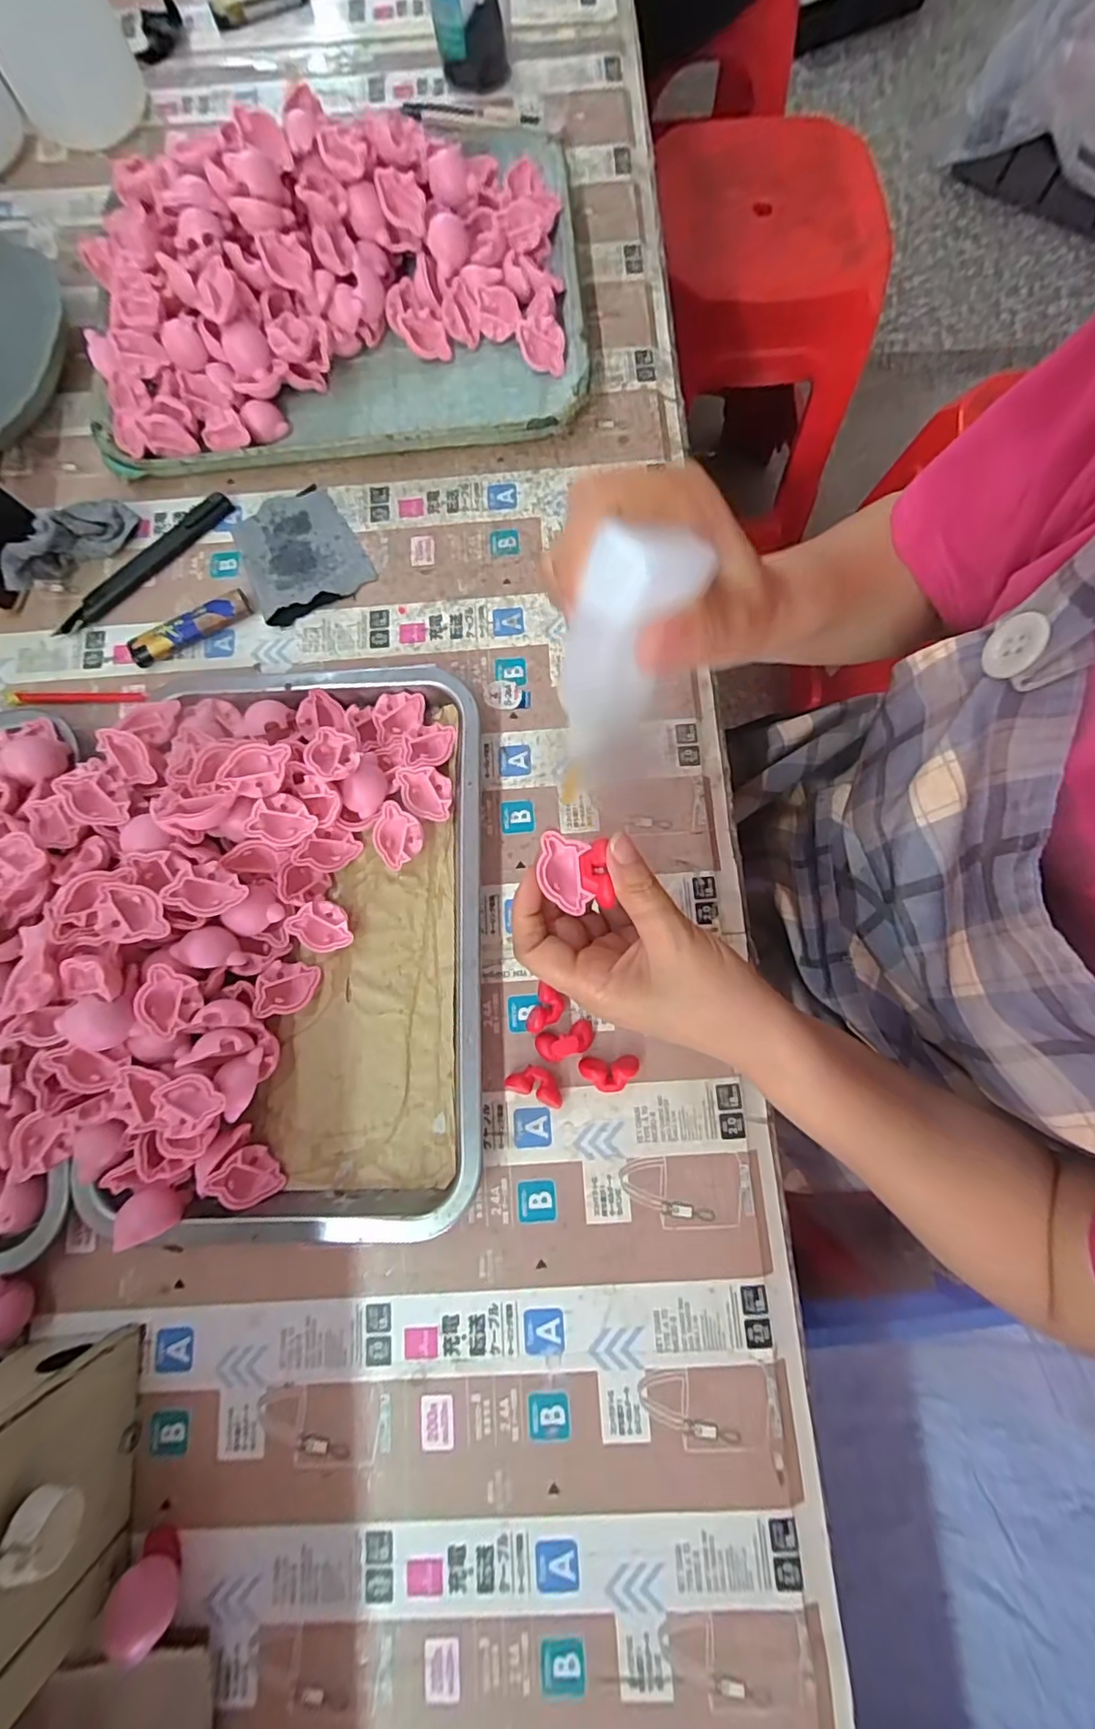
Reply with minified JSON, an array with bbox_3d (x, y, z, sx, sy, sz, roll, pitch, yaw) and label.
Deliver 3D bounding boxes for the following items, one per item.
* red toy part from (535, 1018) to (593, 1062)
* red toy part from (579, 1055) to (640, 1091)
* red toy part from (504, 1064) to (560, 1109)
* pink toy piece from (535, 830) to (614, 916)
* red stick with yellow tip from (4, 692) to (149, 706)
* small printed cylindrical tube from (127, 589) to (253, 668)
[{"bbox_3d":[0.010,0.096,0.319,0.031,0.013,0.016,-19,78,-3],"label":"red toy part"},{"bbox_3d":[0.033,0.112,0.315,0.031,0.014,0.017,-2,78,0],"label":"red toy part"},{"bbox_3d":[-0.006,0.118,0.316,0.031,0.014,0.017,19,79,5],"label":"red toy part"},{"bbox_3d":[0.012,0.003,0.263,0.030,0.009,0.036,-6,78,0],"label":"pink toy piece"},{"bbox_3d":[-0.310,-0.110,0.384,0.095,0.005,0.009,0,78,1],"label":"red stick with yellow tip"},{"bbox_3d":[-0.236,-0.157,0.388,0.081,0.012,0.018,-29,79,-5],"label":"small printed cylindrical tube"}]

